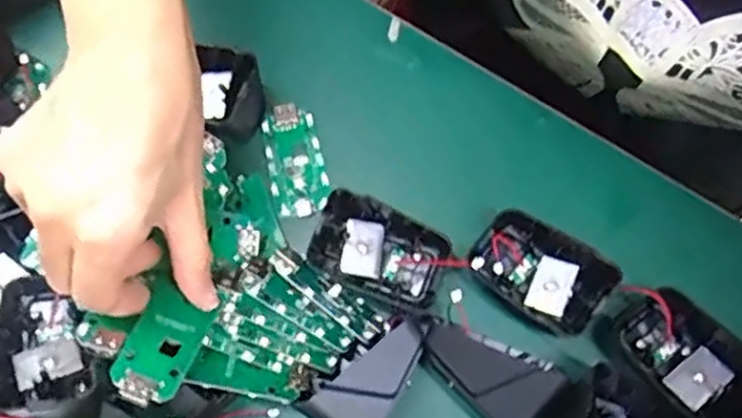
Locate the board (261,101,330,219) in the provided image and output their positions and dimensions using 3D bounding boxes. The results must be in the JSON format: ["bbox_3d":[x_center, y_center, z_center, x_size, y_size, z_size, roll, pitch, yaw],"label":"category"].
[{"bbox_3d":[-0.042,-0.028,0.387,0.031,0.005,0.065,-10,75,-4],"label":"board"}]

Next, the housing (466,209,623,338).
[{"bbox_3d":[0.086,0.031,0.349,0.069,0.015,0.042,34,85,36],"label":"housing"}]

